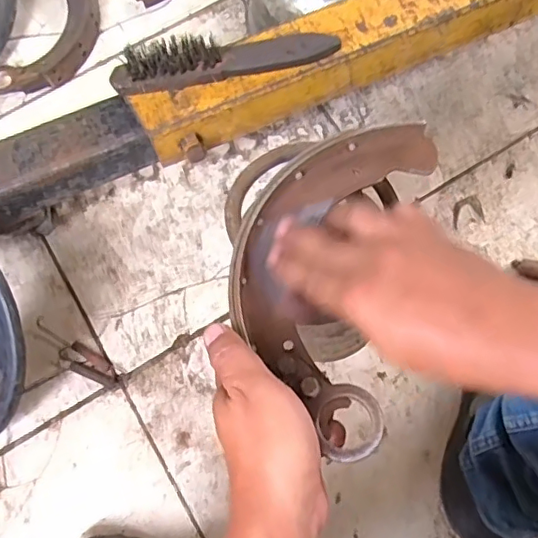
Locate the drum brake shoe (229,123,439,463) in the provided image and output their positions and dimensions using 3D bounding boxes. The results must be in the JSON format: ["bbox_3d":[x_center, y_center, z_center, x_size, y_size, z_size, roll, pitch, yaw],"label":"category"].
[{"bbox_3d":[0.036,-0.008,0.364,0.109,0.046,0.225,16,77,5],"label":"drum brake shoe"}]

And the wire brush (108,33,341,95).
[{"bbox_3d":[-0.045,-0.215,0.580,0.233,0.045,0.041,-12,74,-2],"label":"wire brush"}]

